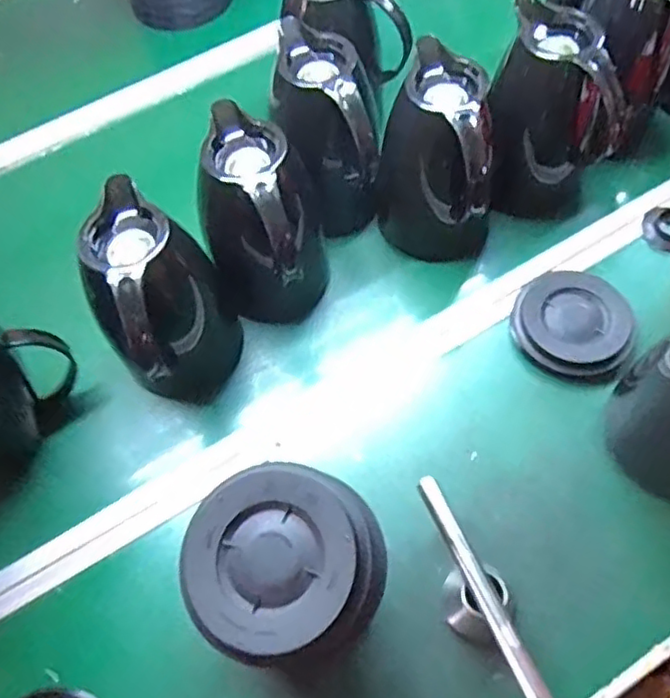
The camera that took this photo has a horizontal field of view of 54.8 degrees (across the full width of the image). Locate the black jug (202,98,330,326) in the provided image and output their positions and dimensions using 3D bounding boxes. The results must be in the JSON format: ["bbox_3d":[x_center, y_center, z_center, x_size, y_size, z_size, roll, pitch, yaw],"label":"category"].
[{"bbox_3d":[-0.068,-0.111,0.646,0.105,0.207,0.139,-10,60,-2],"label":"black jug"}]

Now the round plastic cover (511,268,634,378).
[{"bbox_3d":[0.246,-0.027,0.675,0.113,0.032,0.113,-2,61,3],"label":"round plastic cover"}]

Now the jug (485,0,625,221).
[{"bbox_3d":[0.231,-0.248,0.692,0.134,0.191,0.120,17,63,13],"label":"jug"}]

